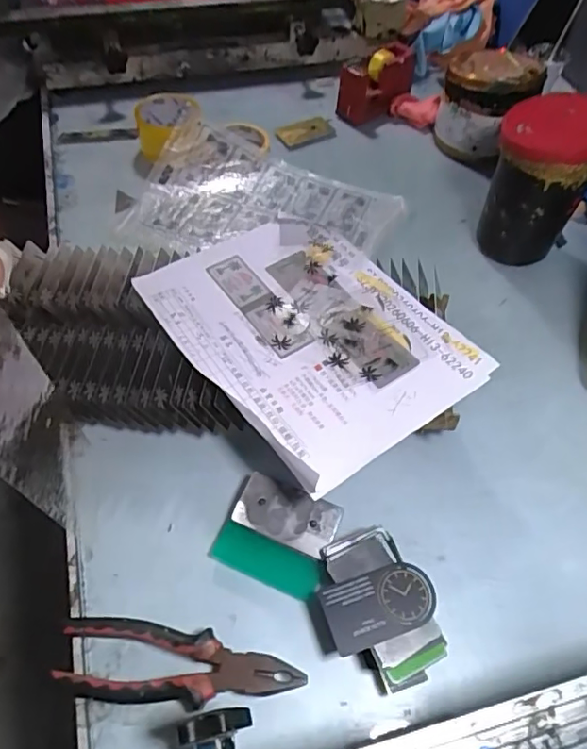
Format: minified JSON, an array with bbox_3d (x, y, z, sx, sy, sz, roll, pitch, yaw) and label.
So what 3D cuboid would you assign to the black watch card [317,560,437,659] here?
[{"bbox_3d":[0.068,0.179,0.423,0.087,0.005,0.049,-19,55,-8],"label":"black watch card"}]

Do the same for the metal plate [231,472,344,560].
[{"bbox_3d":[-0.007,0.124,0.482,0.090,0.006,0.047,19,70,15],"label":"metal plate"}]

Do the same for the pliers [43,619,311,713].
[{"bbox_3d":[-0.086,0.225,0.417,0.183,0.028,0.054,5,54,2],"label":"pliers"}]

